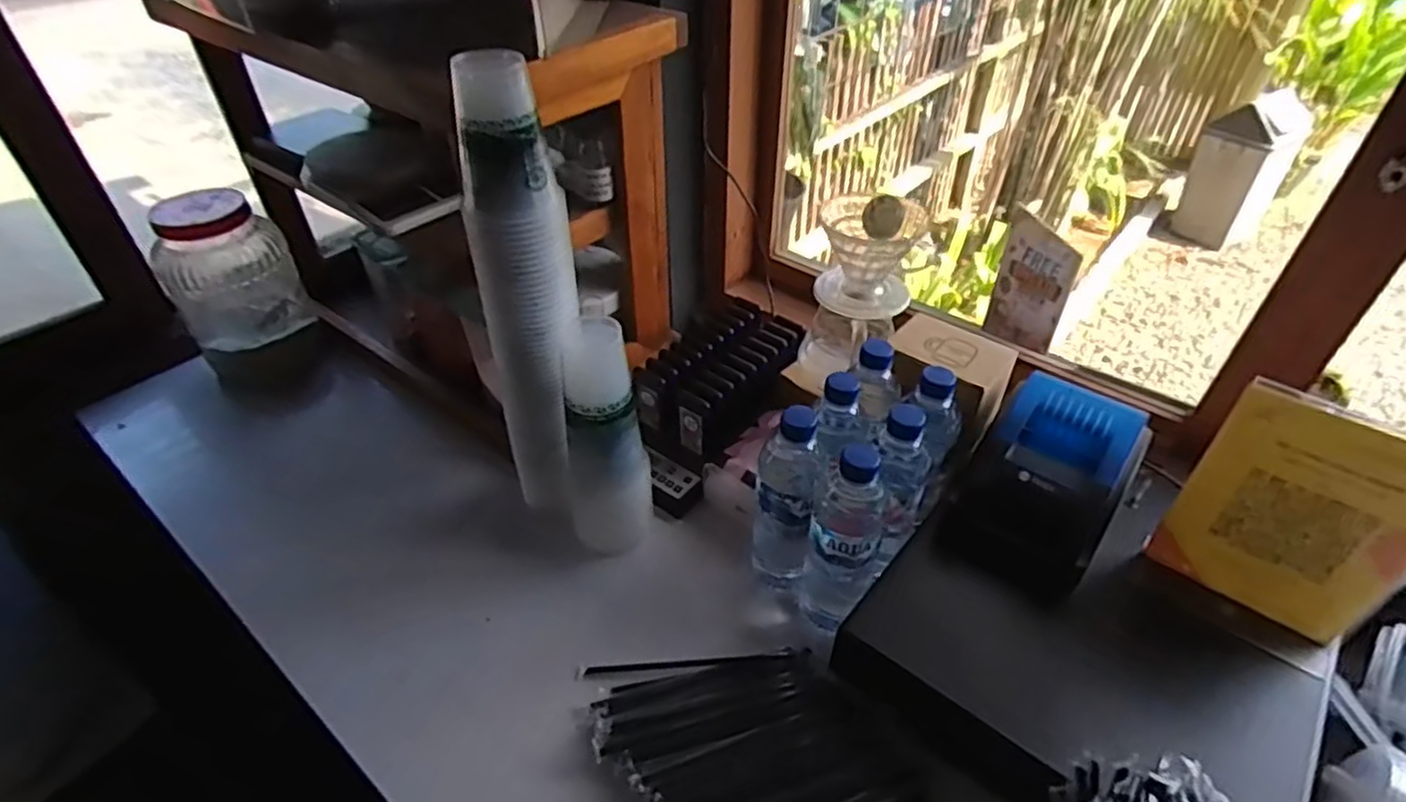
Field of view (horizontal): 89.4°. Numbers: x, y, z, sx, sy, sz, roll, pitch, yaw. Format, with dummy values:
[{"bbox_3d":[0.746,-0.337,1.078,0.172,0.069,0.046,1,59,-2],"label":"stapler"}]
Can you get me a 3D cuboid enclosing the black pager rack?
[{"bbox_3d":[0.007,-0.004,0.881,0.136,0.103,0.284,24,46,24],"label":"black pager rack"}]

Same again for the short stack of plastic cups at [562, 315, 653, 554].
[{"bbox_3d":[-0.103,0.027,0.721,0.082,0.261,0.101,-9,42,-10],"label":"short stack of plastic cups"}]

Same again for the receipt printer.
[{"bbox_3d":[0.320,0.078,0.669,0.122,0.133,0.154,27,48,27],"label":"receipt printer"}]

